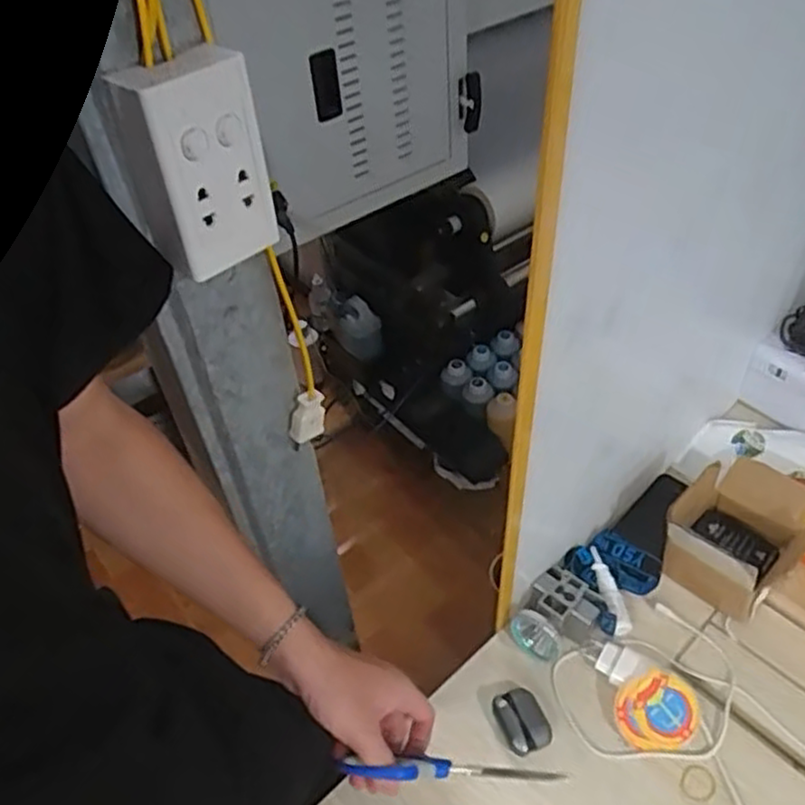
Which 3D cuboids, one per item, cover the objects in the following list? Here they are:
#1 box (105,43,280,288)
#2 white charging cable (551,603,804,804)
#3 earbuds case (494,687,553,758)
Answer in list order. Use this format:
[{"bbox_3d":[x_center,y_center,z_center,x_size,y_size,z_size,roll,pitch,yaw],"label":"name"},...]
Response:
[{"bbox_3d":[-0.123,-0.142,0.435,0.076,0.115,0.048,-33,50,-25],"label":"box"},{"bbox_3d":[0.280,0.315,0.701,0.183,0.025,0.245,-24,48,-19],"label":"white charging cable"},{"bbox_3d":[0.122,0.315,0.719,0.049,0.023,0.056,-20,47,-16],"label":"earbuds case"}]

